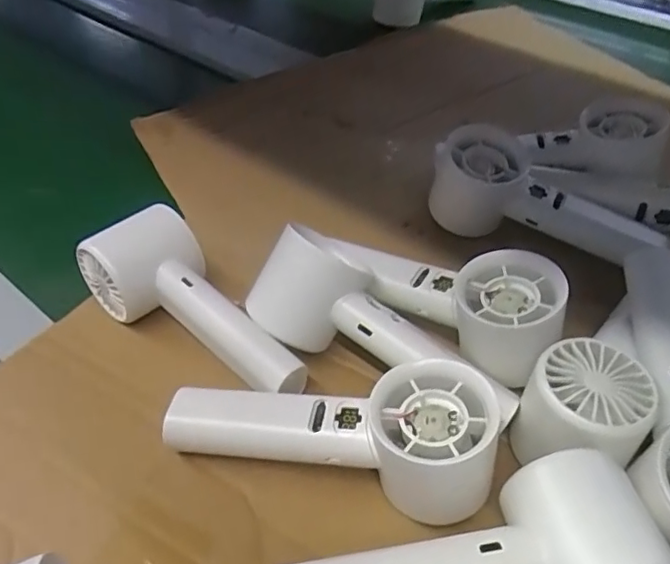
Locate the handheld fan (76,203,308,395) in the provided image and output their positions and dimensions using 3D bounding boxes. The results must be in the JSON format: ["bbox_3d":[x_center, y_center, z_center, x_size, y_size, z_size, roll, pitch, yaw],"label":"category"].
[{"bbox_3d":[-0.080,0.016,0.335,0.154,0.051,0.059,35,55,29],"label":"handheld fan"}]

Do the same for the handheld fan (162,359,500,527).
[{"bbox_3d":[-0.005,0.071,0.278,0.155,0.053,0.053,5,46,4],"label":"handheld fan"}]

